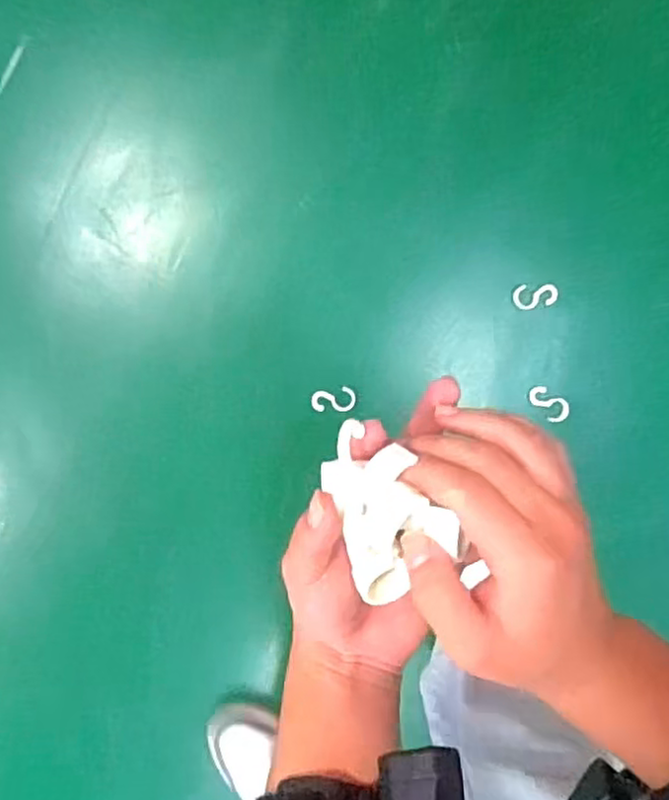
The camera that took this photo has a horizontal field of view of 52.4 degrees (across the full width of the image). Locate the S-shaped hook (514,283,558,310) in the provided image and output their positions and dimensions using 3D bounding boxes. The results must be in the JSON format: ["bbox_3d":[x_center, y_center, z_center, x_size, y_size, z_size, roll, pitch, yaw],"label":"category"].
[{"bbox_3d":[0.274,-0.141,0.925,0.059,0.010,0.034,-4,98,-1],"label":"S-shaped hook"}]

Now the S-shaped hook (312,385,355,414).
[{"bbox_3d":[-0.002,-0.001,0.933,0.060,0.010,0.034,-2,98,-1],"label":"S-shaped hook"}]

